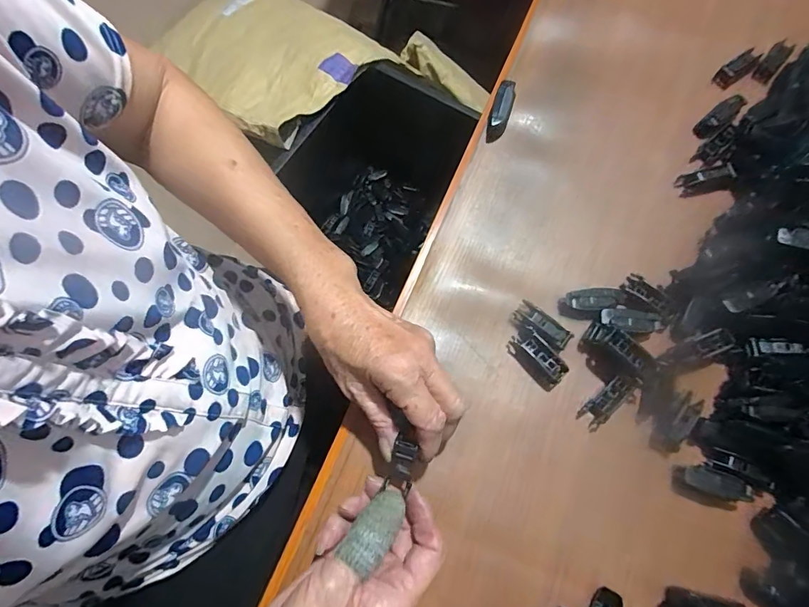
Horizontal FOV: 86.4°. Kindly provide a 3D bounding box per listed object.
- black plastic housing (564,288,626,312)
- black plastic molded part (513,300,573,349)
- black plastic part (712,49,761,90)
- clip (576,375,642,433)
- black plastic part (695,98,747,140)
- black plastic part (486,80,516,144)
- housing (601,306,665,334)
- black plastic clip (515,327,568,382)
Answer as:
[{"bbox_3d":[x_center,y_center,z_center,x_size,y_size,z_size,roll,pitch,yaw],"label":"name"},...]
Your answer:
[{"bbox_3d":[0.158,-0.001,0.359,0.047,0.015,0.018,-7,73,0],"label":"black plastic housing"},{"bbox_3d":[0.112,0.019,0.352,0.046,0.019,0.018,37,78,12],"label":"black plastic molded part"},{"bbox_3d":[0.335,-0.235,0.432,0.049,0.016,0.017,-32,75,-8],"label":"black plastic part"},{"bbox_3d":[0.161,0.075,0.337,0.053,0.015,0.019,-41,76,-10],"label":"clip"},{"bbox_3d":[0.302,-0.178,0.414,0.053,0.013,0.019,-37,76,-9],"label":"black plastic part"},{"bbox_3d":[0.092,-0.184,0.410,0.018,0.015,0.059,17,85,8],"label":"black plastic part"},{"bbox_3d":[0.185,0.016,0.349,0.053,0.014,0.019,9,74,5],"label":"housing"},{"bbox_3d":[0.110,0.042,0.347,0.015,0.018,0.045,-40,76,-9],"label":"black plastic clip"}]

